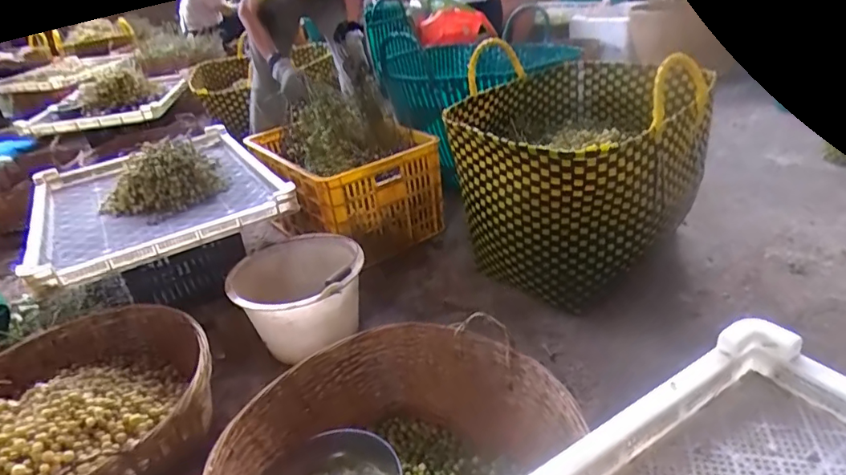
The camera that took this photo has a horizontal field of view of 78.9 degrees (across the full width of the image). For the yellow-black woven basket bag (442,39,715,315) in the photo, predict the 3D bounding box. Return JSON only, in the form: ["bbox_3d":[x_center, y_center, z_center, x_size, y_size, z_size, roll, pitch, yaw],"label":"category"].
[{"bbox_3d":[0.407,-0.179,1.328,0.518,0.470,0.664,12,34,32],"label":"yellow-black woven basket bag"}]

